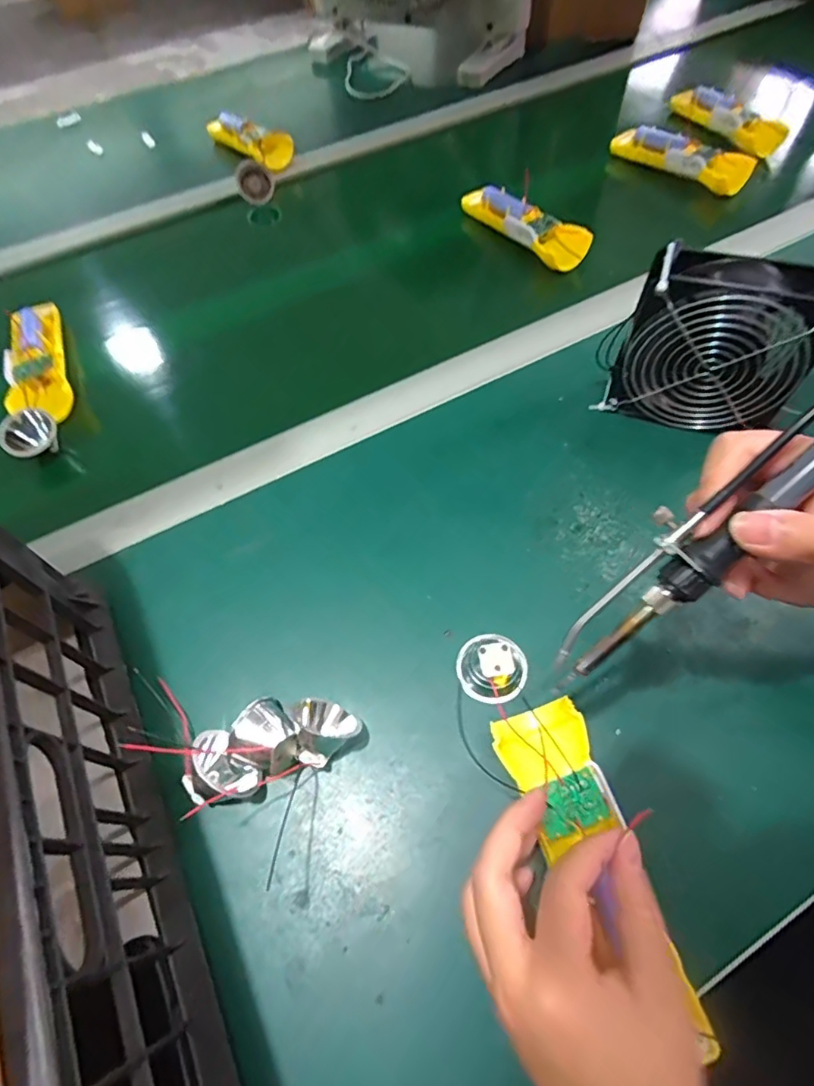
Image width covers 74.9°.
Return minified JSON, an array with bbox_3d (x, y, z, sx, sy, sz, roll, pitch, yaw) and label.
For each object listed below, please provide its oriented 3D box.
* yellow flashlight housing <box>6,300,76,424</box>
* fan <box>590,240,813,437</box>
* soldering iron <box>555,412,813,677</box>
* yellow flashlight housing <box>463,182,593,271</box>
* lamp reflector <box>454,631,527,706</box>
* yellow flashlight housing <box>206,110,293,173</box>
[{"bbox_3d":[-0.345,-0.175,0.497,0.051,0.020,0.165,-18,60,-8],"label":"yellow flashlight housing"},{"bbox_3d":[0.227,-0.143,0.396,0.123,0.128,0.044,18,62,13],"label":"fan"},{"bbox_3d":[0.141,-0.016,0.222,0.198,0.021,0.030,-45,65,13],"label":"soldering iron"},{"bbox_3d":[0.126,-0.347,0.577,0.040,0.030,0.170,-34,64,-16],"label":"yellow flashlight housing"},{"bbox_3d":[0.054,0.076,0.335,0.043,0.029,0.044,35,67,21],"label":"lamp reflector"},{"bbox_3d":[-0.203,-0.534,0.701,0.053,0.033,0.170,-36,64,-17],"label":"yellow flashlight housing"}]

